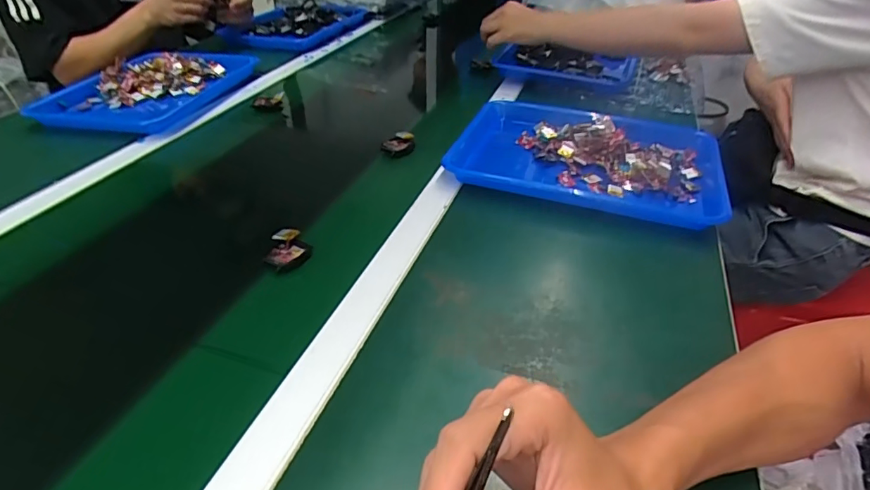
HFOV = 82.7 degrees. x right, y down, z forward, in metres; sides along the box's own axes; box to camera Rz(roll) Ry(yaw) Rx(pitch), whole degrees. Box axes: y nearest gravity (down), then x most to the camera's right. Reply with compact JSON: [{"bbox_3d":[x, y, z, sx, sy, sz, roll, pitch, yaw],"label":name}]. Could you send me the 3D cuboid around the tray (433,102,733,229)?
[{"bbox_3d":[0.207,-0.122,0.668,0.329,0.037,0.248,13,39,15],"label":"tray"}]

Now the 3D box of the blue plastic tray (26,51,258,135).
[{"bbox_3d":[-0.486,-0.265,0.836,0.225,0.037,0.303,9,38,11],"label":"blue plastic tray"}]

